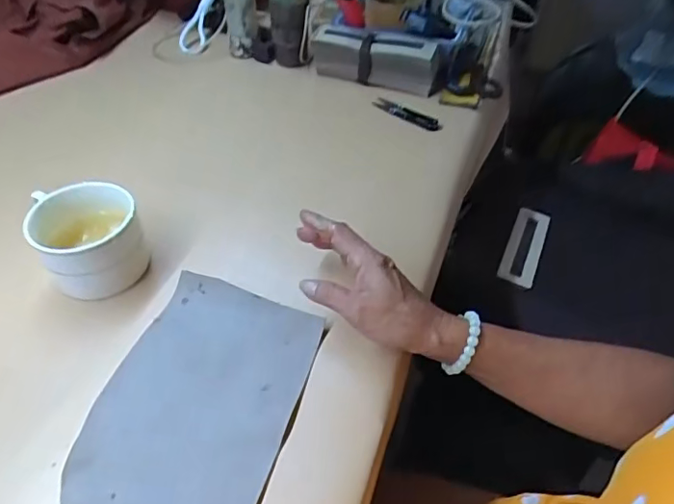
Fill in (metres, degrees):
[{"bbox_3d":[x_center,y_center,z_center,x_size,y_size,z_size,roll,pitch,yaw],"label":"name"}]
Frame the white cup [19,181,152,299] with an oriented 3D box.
[{"bbox_3d":[-0.213,-0.010,0.464,0.082,0.065,0.087,0,46,0],"label":"white cup"}]

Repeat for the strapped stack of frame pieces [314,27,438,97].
[{"bbox_3d":[0.047,-0.247,0.681,0.163,0.062,0.038,13,47,12],"label":"strapped stack of frame pieces"}]

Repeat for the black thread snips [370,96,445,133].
[{"bbox_3d":[0.083,-0.168,0.652,0.095,0.010,0.019,33,54,27],"label":"black thread snips"}]

